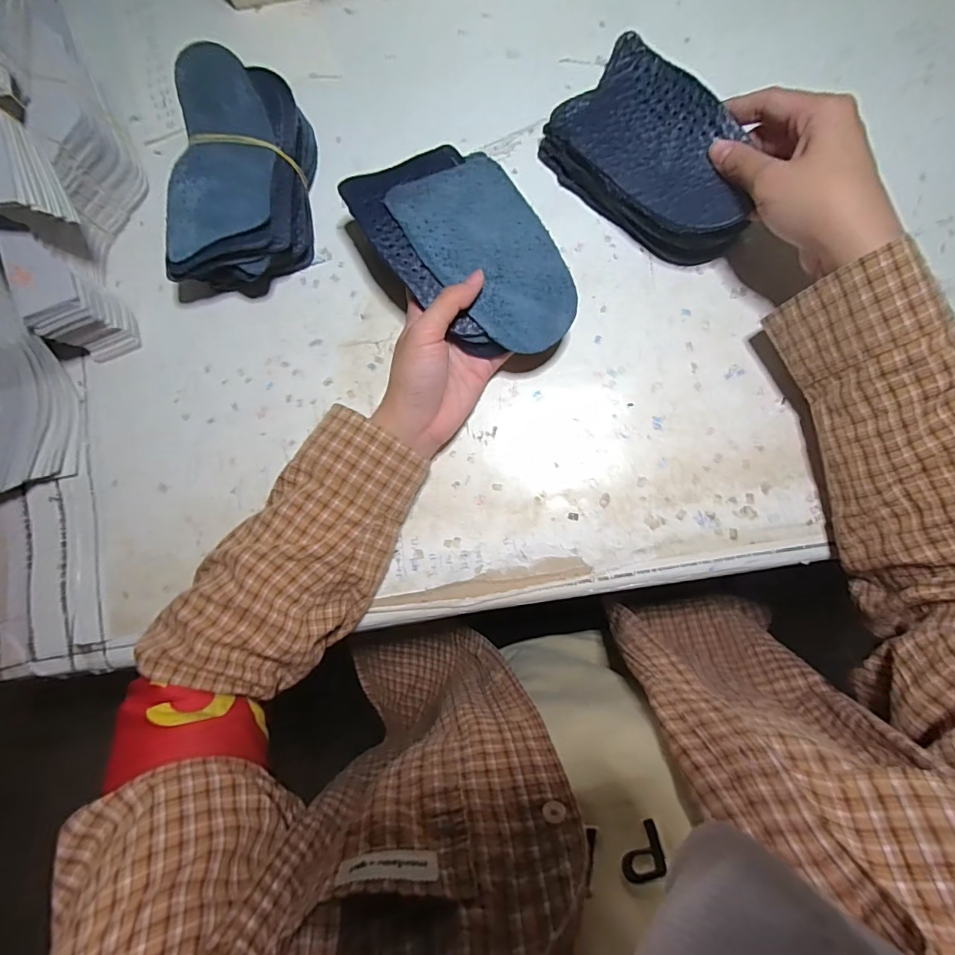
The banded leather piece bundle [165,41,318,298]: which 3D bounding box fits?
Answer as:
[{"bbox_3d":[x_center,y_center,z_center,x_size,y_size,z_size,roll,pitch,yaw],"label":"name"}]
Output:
[{"bbox_3d":[-0.170,-0.208,0.342,0.083,0.074,0.145,7,85,6],"label":"banded leather piece bundle"}]

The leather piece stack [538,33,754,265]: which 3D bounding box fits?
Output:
[{"bbox_3d":[0.121,-0.214,0.324,0.075,0.050,0.147,-42,82,0],"label":"leather piece stack"}]

